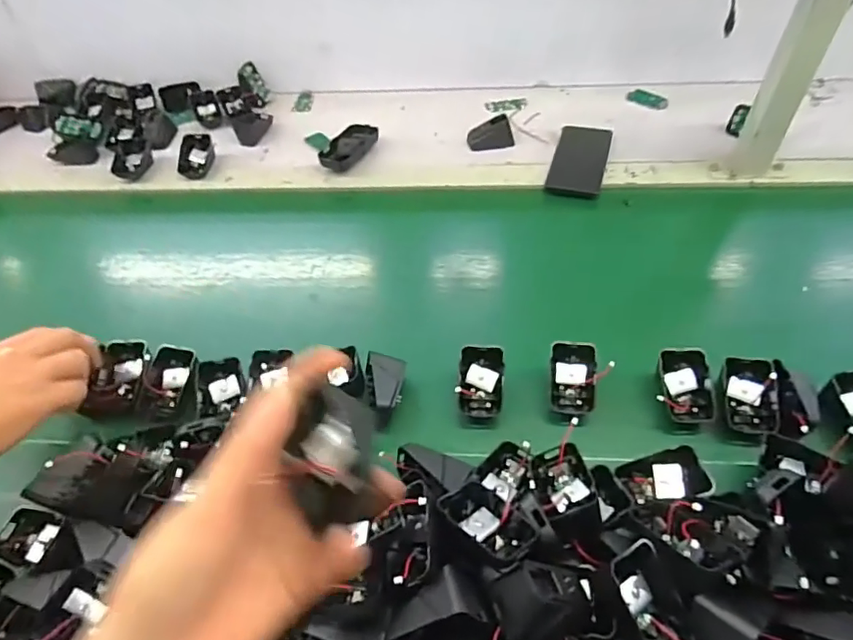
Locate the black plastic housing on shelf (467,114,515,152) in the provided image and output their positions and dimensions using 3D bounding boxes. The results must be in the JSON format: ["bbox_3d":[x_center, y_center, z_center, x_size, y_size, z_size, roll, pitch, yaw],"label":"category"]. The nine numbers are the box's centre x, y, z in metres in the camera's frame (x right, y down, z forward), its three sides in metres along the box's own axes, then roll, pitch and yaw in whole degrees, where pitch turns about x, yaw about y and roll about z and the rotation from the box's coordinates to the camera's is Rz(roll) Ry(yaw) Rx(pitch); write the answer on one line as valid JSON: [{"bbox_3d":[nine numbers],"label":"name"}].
[{"bbox_3d":[0.097,-0.277,0.797,0.064,0.029,0.044,-12,50,-7],"label":"black plastic housing on shelf"}]

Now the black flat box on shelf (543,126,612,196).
[{"bbox_3d":[0.224,-0.237,0.770,0.074,0.012,0.164,12,52,13],"label":"black flat box on shelf"}]

